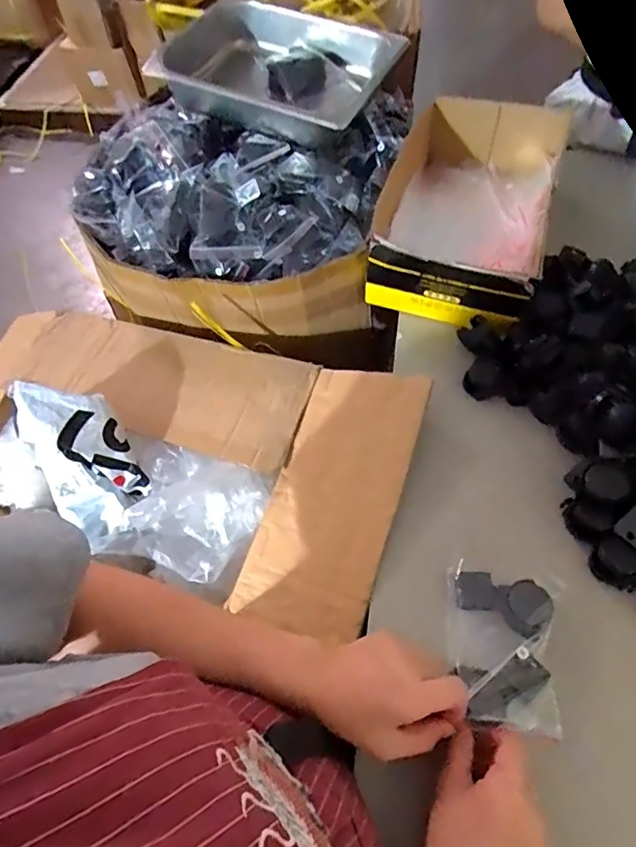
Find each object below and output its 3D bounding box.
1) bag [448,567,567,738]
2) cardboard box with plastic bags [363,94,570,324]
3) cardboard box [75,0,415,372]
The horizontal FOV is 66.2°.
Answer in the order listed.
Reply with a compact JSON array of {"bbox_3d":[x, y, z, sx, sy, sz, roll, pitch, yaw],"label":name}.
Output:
[{"bbox_3d":[0.172,0.203,0.445,0.097,0.033,0.129,5,60,7],"label":"bag"},{"bbox_3d":[0.211,-0.309,0.693,0.208,0.091,0.377,16,62,13],"label":"cardboard box with plastic bags"},{"bbox_3d":[-0.100,-0.383,0.803,0.482,0.310,0.536,16,62,13],"label":"cardboard box"}]

